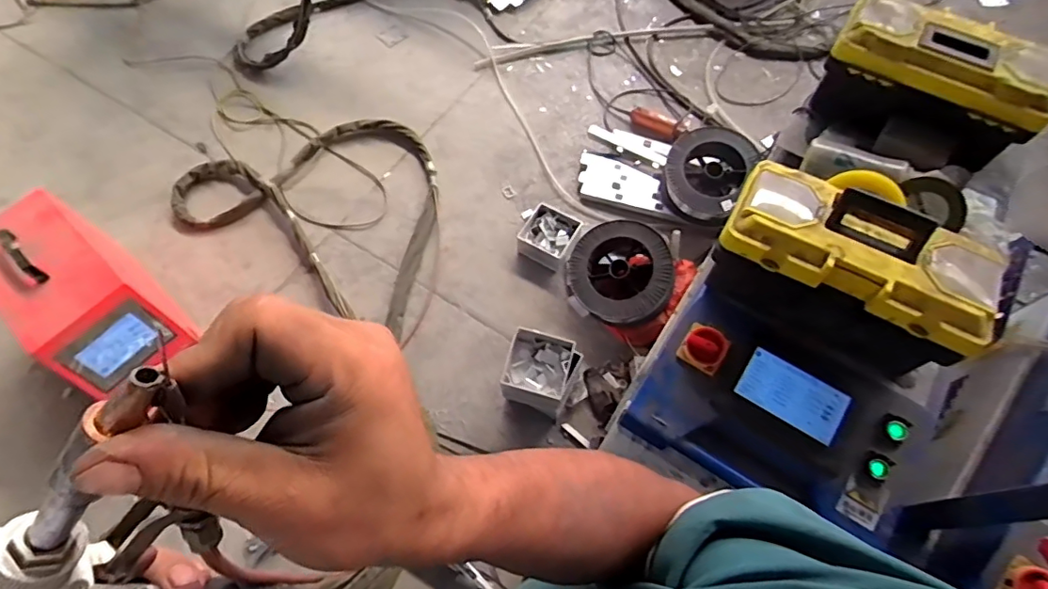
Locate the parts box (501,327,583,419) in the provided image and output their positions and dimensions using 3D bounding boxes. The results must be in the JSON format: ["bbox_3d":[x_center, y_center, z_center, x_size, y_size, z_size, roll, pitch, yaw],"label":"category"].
[{"bbox_3d":[0.046,0.214,1.438,0.184,0.171,0.180,21,66,11],"label":"parts box"}]

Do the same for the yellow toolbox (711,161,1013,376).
[{"bbox_3d":[0.483,-0.051,0.816,0.357,0.147,0.176,27,67,14],"label":"yellow toolbox"}]

